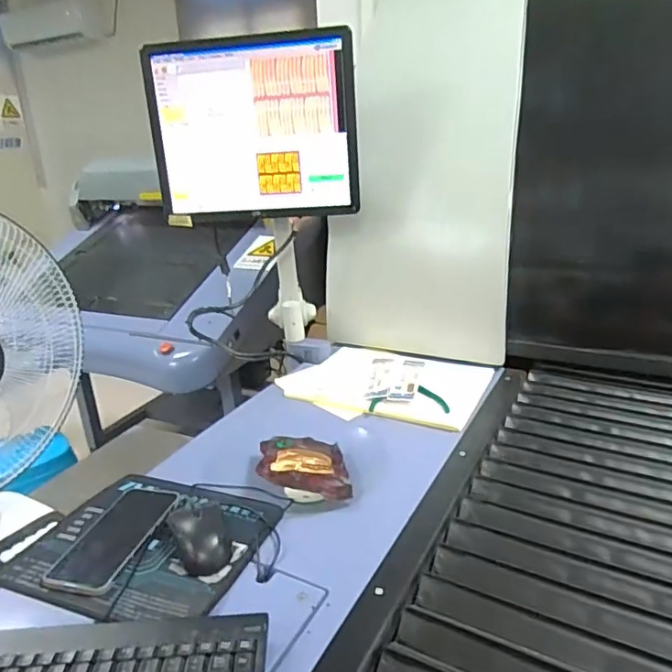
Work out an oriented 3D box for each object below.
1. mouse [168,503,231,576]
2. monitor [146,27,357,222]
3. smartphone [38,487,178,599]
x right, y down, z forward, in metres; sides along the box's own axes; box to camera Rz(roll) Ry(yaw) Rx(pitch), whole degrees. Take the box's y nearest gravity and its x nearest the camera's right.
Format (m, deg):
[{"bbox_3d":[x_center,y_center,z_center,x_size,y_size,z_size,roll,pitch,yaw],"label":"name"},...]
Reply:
[{"bbox_3d":[-0.151,0.219,0.615,0.057,0.035,0.105,-12,24,-23],"label":"mouse"},{"bbox_3d":[-0.147,-0.369,0.986,0.367,0.296,0.050,0,20,8],"label":"monitor"},{"bbox_3d":[-0.249,0.227,0.636,0.085,0.016,0.166,4,23,15],"label":"smartphone"}]

